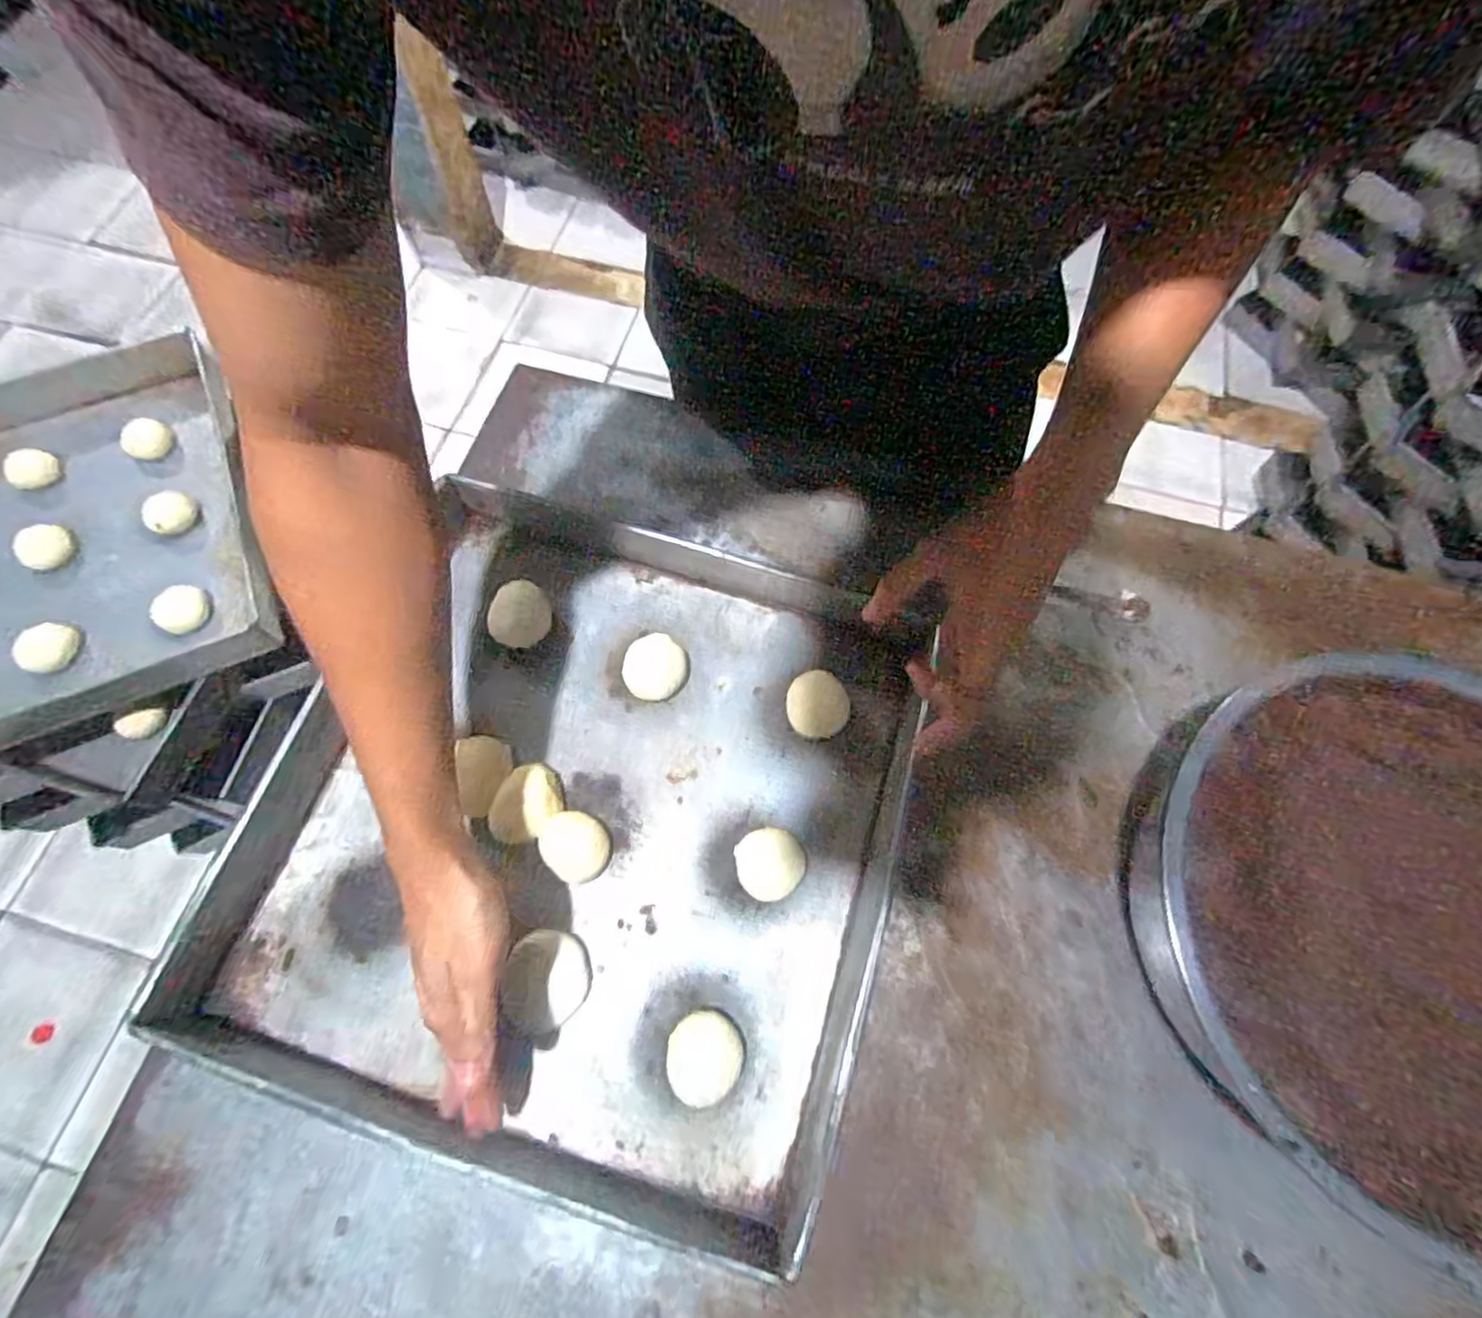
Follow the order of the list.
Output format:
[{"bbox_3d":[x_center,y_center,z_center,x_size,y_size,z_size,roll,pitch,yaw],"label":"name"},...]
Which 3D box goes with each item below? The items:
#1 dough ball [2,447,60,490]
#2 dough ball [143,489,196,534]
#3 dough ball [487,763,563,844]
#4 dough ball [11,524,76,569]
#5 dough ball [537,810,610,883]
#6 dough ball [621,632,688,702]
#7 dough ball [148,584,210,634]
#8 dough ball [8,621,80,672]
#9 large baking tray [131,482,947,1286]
[{"bbox_3d":[-0.853,-0.228,0.801,0.046,0.030,0.050,0,68,-1],"label":"dough ball"},{"bbox_3d":[-0.670,-0.172,0.784,0.044,0.041,0.049,36,72,13],"label":"dough ball"},{"bbox_3d":[-0.168,0.115,0.525,0.044,0.023,0.061,25,71,7],"label":"dough ball"},{"bbox_3d":[-0.805,-0.130,0.769,0.039,0.035,0.051,26,70,10],"label":"dough ball"},{"bbox_3d":[-0.130,0.146,0.520,0.053,0.019,0.048,29,72,9],"label":"dough ball"},{"bbox_3d":[-0.074,0.008,0.572,0.051,0.019,0.056,0,70,-1],"label":"dough ball"},{"bbox_3d":[-0.623,-0.054,0.745,0.054,0.039,0.054,0,68,-1],"label":"dough ball"},{"bbox_3d":[-0.747,-0.012,0.717,0.041,0.031,0.055,17,69,6],"label":"dough ball"},{"bbox_3d":[-0.116,0.108,0.516,0.462,0.059,0.489,18,70,5],"label":"large baking tray"}]

